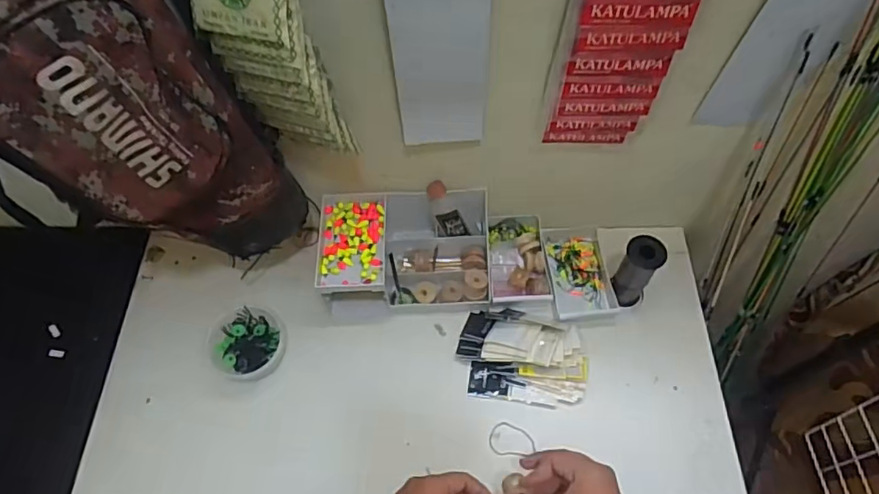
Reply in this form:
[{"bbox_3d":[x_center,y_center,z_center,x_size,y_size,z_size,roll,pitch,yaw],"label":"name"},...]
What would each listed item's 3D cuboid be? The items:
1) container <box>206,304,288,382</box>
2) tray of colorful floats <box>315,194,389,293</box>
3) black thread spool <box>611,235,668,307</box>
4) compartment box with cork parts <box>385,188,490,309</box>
[{"bbox_3d":[-0.254,0.133,0.753,0.102,0.054,0.097,-1,60,2],"label":"container"},{"bbox_3d":[-0.116,-0.011,0.751,0.092,0.024,0.147,-1,60,1],"label":"tray of colorful floats"},{"bbox_3d":[0.263,0.035,0.746,0.048,0.110,0.050,29,65,17],"label":"black thread spool"},{"bbox_3d":[-0.006,-0.006,0.788,0.147,0.099,0.158,-1,60,1],"label":"compartment box with cork parts"}]

